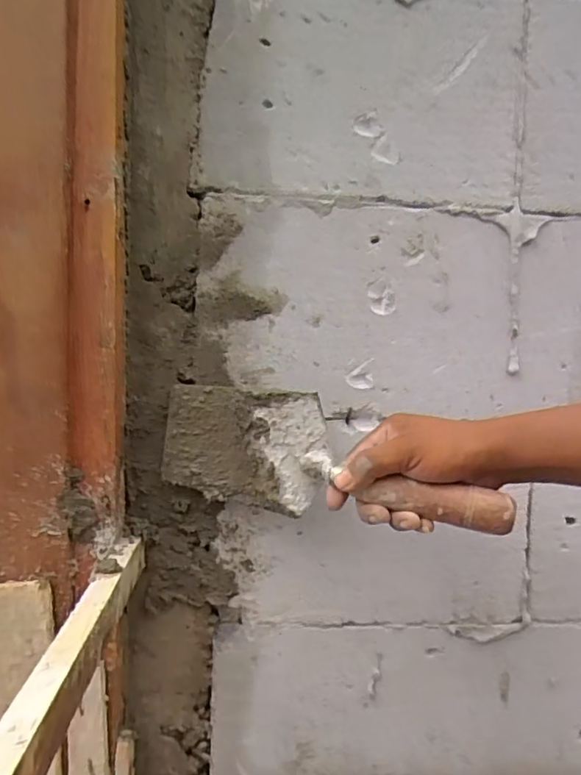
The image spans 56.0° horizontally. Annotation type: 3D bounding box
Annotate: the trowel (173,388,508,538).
[{"bbox_3d":[0.025,0.064,0.447,0.288,0.100,0.043,12,8,27],"label":"trowel"}]

